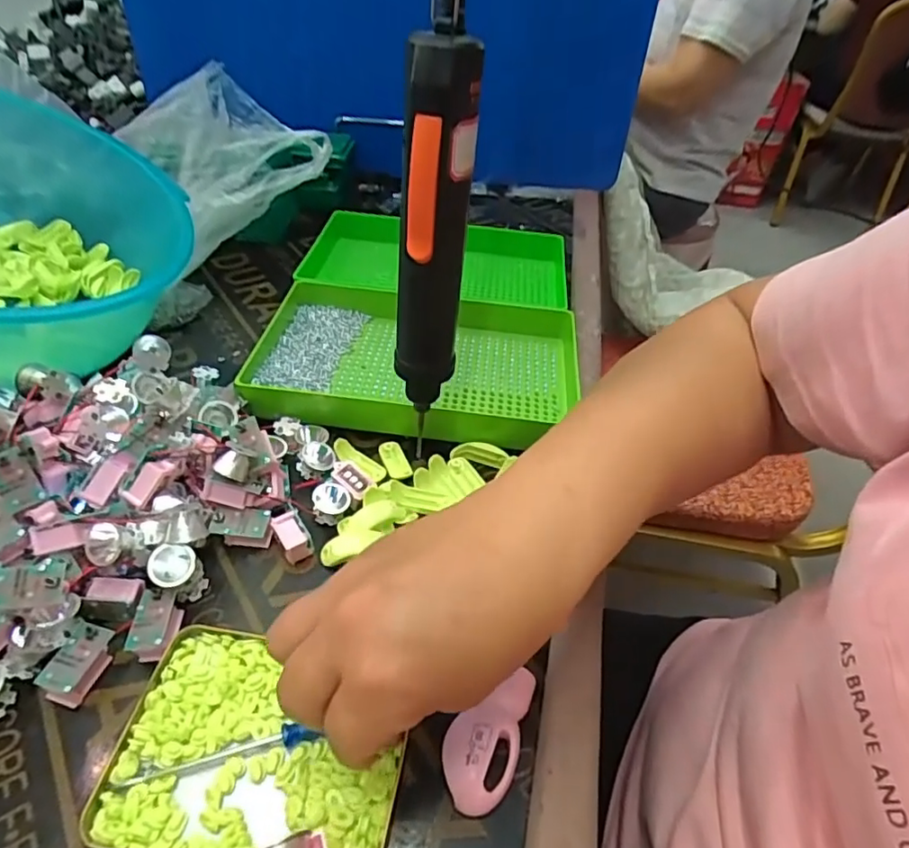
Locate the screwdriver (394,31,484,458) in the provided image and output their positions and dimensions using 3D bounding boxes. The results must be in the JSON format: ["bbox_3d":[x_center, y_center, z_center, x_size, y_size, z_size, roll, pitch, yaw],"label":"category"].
[{"bbox_3d":[-0.011,-0.081,0.289,0.031,0.184,0.029,7,43,1],"label":"screwdriver"}]

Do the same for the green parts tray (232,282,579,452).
[{"bbox_3d":[-0.030,-0.053,0.464,0.256,0.033,0.150,8,43,2],"label":"green parts tray"}]

